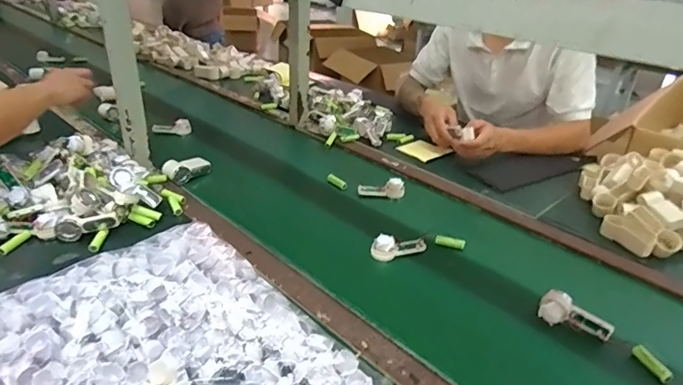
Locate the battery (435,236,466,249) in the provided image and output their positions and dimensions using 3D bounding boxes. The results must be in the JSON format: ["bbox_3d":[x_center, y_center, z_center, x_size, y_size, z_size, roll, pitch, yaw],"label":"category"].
[{"bbox_3d":[0.189,0.086,0.809,0.050,0.014,0.013,10,30,11],"label":"battery"}]

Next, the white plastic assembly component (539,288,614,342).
[{"bbox_3d":[0.320,0.171,0.639,0.044,0.030,0.089,-22,38,-38],"label":"white plastic assembly component"}]

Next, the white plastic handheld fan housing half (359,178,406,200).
[{"bbox_3d":[0.082,-0.005,0.957,0.094,0.040,0.026,-4,27,12],"label":"white plastic handheld fan housing half"}]

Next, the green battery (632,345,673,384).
[{"bbox_3d":[0.396,0.218,0.596,0.014,0.018,0.051,-9,31,-21],"label":"green battery"}]

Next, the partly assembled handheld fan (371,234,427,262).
[{"bbox_3d":[0.096,0.088,0.775,0.093,0.035,0.029,-9,32,-22],"label":"partly assembled handheld fan"}]

